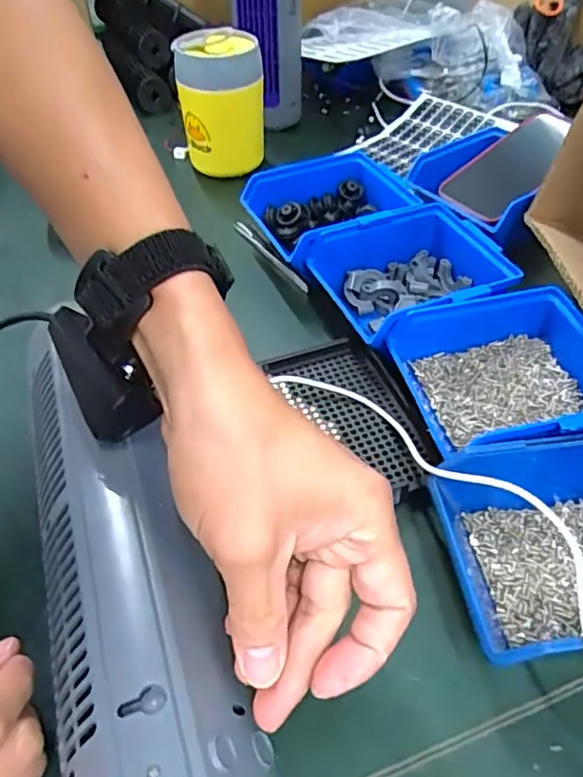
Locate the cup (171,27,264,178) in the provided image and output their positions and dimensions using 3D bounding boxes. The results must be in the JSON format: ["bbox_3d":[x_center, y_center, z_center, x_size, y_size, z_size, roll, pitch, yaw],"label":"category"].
[{"bbox_3d":[-0.076,-0.304,0.625,0.089,0.133,0.076,-7,48,-5],"label":"cup"}]

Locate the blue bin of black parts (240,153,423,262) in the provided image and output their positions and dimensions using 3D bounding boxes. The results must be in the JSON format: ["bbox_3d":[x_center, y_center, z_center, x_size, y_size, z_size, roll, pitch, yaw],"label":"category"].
[{"bbox_3d":[0.038,-0.156,0.532,0.136,0.068,0.117,-19,51,-15],"label":"blue bin of black parts"}]

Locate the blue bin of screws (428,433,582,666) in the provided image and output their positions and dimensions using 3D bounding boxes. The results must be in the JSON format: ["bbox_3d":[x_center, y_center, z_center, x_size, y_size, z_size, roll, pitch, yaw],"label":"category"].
[{"bbox_3d":[0.150,0.090,0.311,0.129,0.060,0.114,-5,48,-3],"label":"blue bin of screws"}]

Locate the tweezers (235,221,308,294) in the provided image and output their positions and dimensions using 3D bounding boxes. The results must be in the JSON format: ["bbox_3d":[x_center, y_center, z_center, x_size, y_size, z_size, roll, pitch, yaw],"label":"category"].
[{"bbox_3d":[-0.021,-0.129,0.556,0.011,0.011,0.126,-27,53,-21],"label":"tweezers"}]

